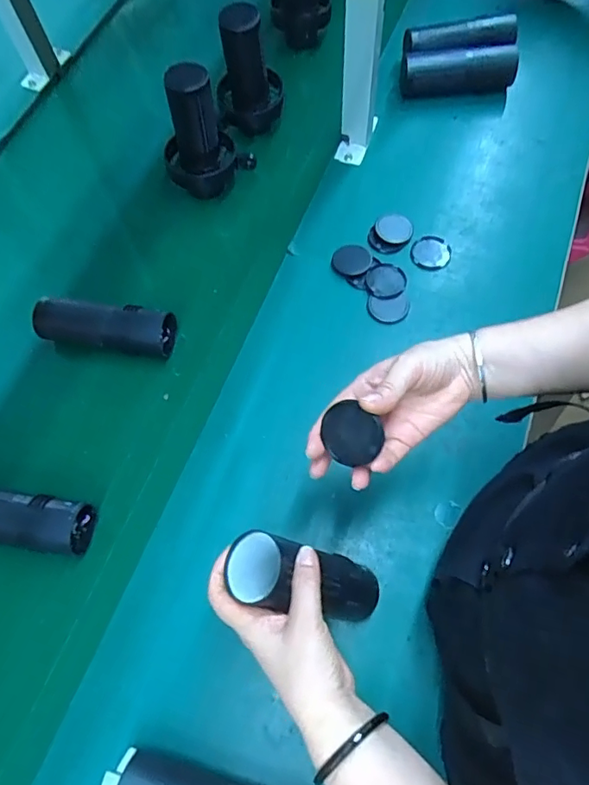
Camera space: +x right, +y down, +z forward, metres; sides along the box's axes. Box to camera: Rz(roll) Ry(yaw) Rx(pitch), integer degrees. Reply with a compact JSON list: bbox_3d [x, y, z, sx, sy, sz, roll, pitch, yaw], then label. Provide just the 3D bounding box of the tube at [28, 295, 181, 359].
[{"bbox_3d":[-0.234,-0.082,0.632,0.168,0.053,0.045,5,67,5],"label":"tube"}]

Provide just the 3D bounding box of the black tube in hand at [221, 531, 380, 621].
[{"bbox_3d":[0.014,0.160,0.446,0.044,0.158,0.054,-4,61,41],"label":"black tube in hand"}]

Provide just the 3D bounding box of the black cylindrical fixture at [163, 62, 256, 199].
[{"bbox_3d":[-0.121,-0.336,0.680,0.105,0.156,0.078,-22,68,-6],"label":"black cylindrical fixture"}]

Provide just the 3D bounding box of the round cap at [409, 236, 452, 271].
[{"bbox_3d":[0.177,-0.182,0.678,0.050,0.007,0.053,-1,67,3],"label":"round cap"}]

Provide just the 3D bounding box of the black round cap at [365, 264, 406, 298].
[{"bbox_3d":[0.115,-0.141,0.659,0.049,0.008,0.051,-1,67,3],"label":"black round cap"}]

